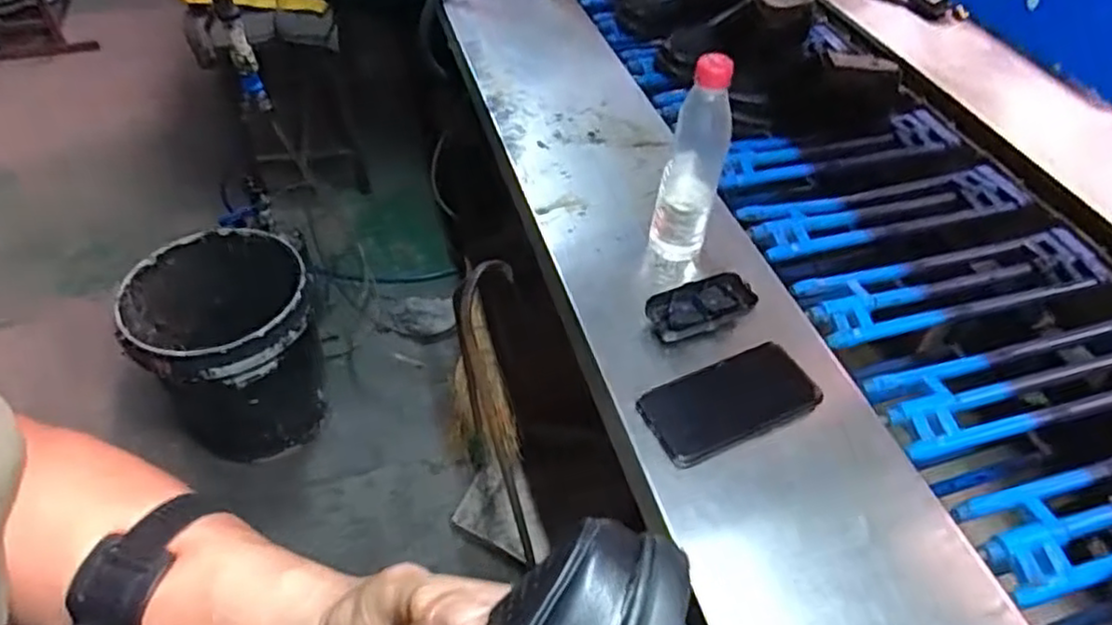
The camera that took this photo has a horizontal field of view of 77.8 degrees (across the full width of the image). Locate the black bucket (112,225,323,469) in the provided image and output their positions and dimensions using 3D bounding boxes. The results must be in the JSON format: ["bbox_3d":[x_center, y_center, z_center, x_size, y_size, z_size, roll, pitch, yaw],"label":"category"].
[{"bbox_3d":[-0.603,0.053,1.286,0.302,0.276,0.303,-23,53,-25],"label":"black bucket"}]

